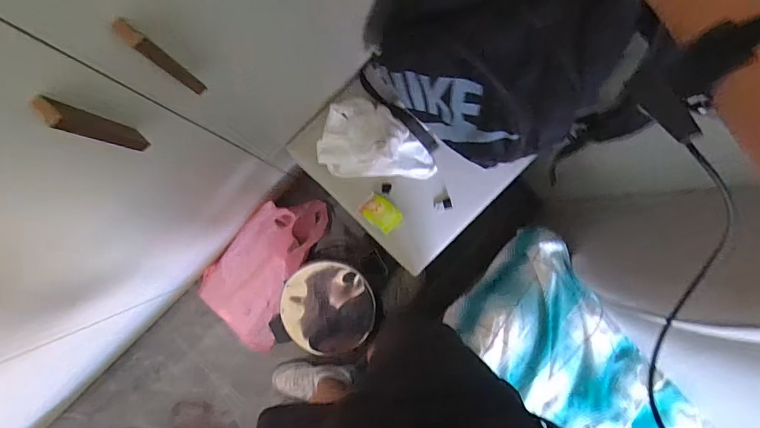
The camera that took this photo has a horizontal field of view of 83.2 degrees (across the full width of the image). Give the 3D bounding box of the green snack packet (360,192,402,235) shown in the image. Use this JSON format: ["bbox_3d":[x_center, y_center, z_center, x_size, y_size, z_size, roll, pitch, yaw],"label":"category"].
[{"bbox_3d":[0.004,0.000,0.802,0.075,0.031,0.052,40,89,-3],"label":"green snack packet"}]

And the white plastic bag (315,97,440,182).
[{"bbox_3d":[-0.006,-0.138,0.783,0.215,0.052,0.151,0,91,-3],"label":"white plastic bag"}]

